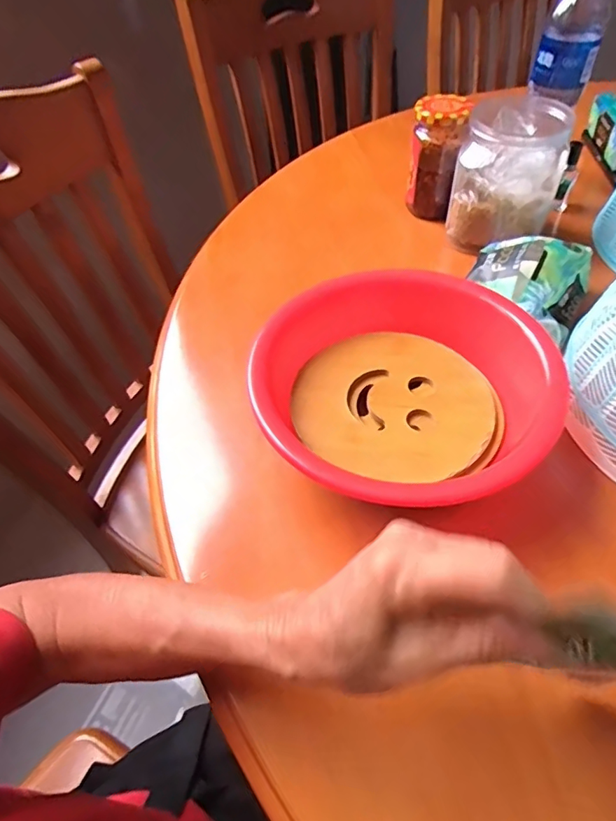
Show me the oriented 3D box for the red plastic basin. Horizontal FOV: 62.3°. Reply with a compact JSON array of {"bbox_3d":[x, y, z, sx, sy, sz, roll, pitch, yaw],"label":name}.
[{"bbox_3d":[0.070,-0.008,0.403,0.207,0.078,0.210,-2,50,2],"label":"red plastic basin"}]

